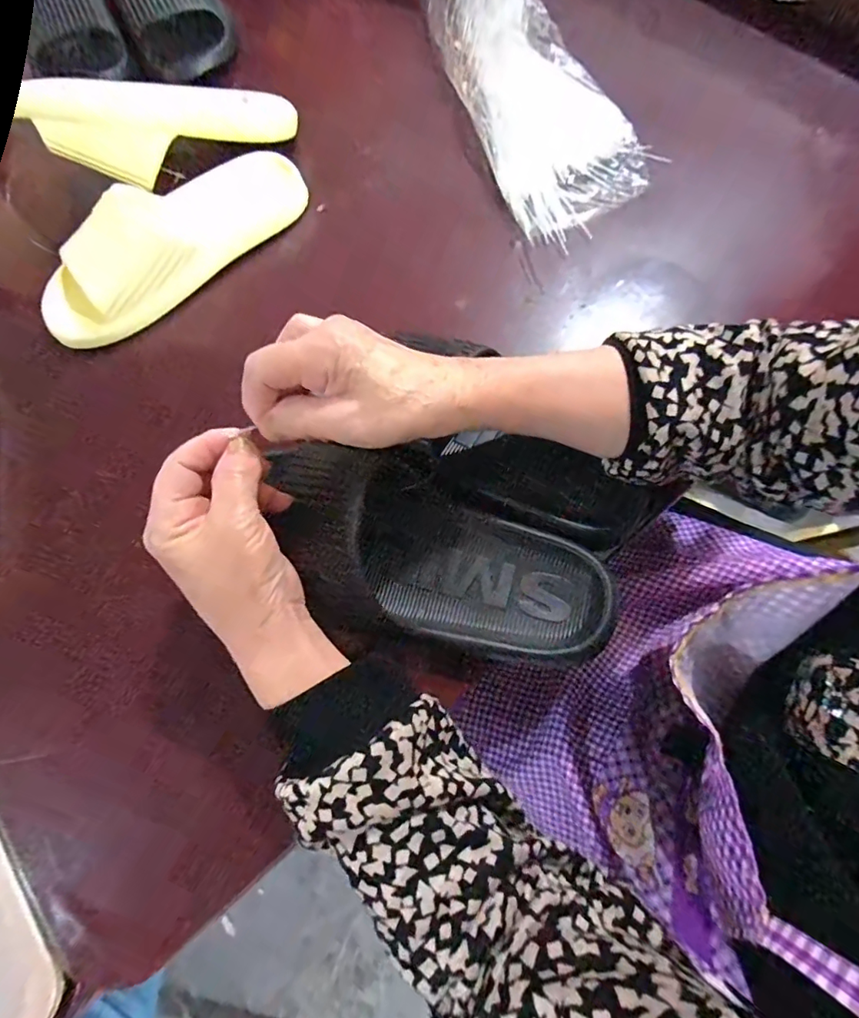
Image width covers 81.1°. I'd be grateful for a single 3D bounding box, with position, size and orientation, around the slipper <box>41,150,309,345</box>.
[{"bbox_3d":[-0.222,-0.233,0.443,0.247,0.073,0.070,-39,73,-11],"label":"slipper"}]

